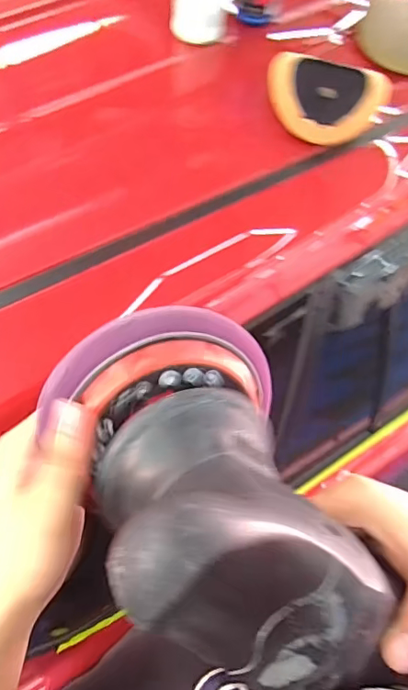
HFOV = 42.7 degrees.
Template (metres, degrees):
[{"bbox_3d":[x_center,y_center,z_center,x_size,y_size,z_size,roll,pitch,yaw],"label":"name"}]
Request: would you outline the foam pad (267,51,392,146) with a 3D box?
[{"bbox_3d":[0.143,-0.294,0.622,0.140,0.039,0.107,17,60,8],"label":"foam pad"}]

